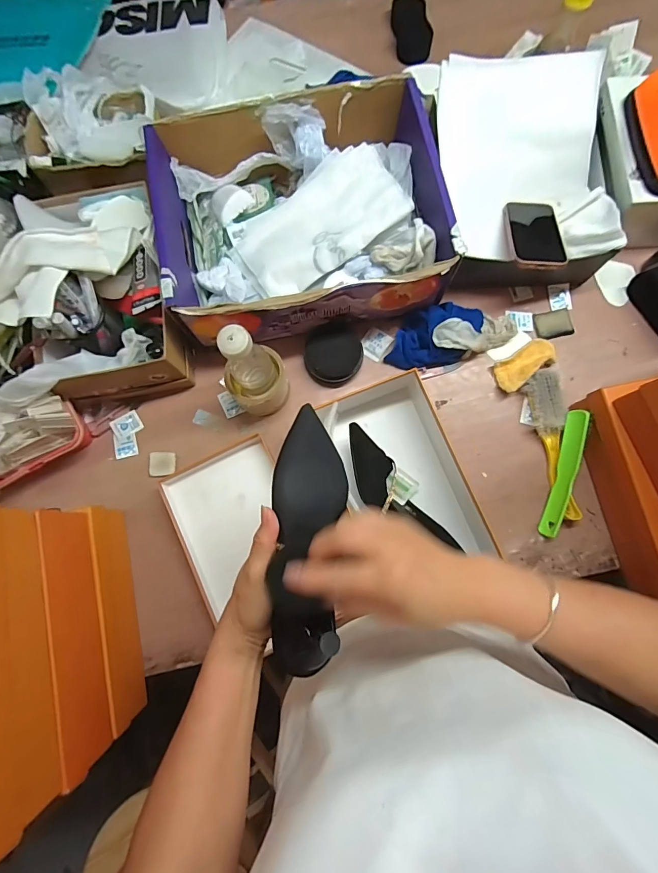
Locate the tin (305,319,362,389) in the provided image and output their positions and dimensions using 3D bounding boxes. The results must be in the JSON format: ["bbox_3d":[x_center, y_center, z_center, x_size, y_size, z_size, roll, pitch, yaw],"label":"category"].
[{"bbox_3d":[0.007,-0.134,0.638,0.090,0.035,0.098,0,80,1],"label":"tin"}]

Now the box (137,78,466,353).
[{"bbox_3d":[-0.045,-0.335,0.616,0.399,0.128,0.329,-12,80,-1],"label":"box"}]

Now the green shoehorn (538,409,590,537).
[{"bbox_3d":[0.348,0.056,0.586,0.023,0.037,0.188,12,95,3],"label":"green shoehorn"}]

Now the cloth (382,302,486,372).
[{"bbox_3d":[0.172,-0.161,0.635,0.160,0.046,0.091,-8,80,0],"label":"cloth"}]

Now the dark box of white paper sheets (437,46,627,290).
[{"bbox_3d":[0.292,-0.401,0.633,0.249,0.126,0.344,-4,80,0],"label":"dark box of white paper sheets"}]

